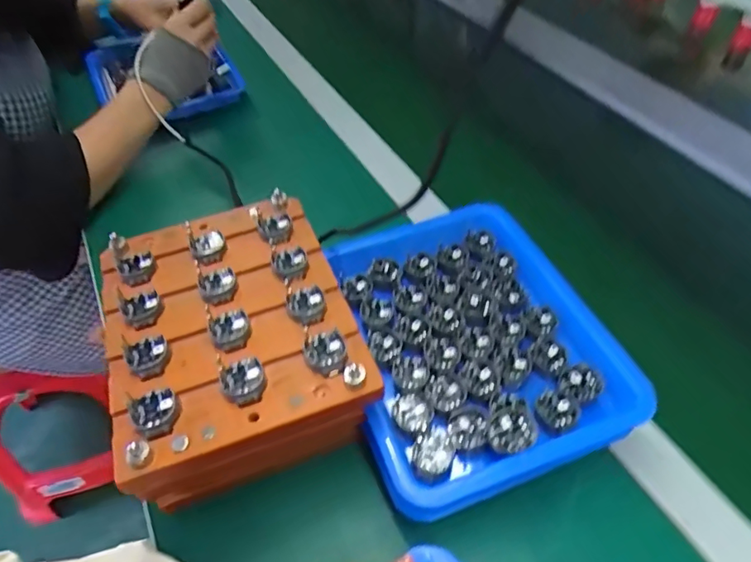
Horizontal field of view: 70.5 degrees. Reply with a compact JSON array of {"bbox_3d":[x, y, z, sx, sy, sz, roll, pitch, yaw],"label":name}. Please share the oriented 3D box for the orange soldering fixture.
[{"bbox_3d":[-0.097,0.044,0.371,0.147,0.087,0.183,-16,50,-15],"label":"orange soldering fixture"}]

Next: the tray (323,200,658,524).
[{"bbox_3d":[0.067,0.037,0.382,0.178,0.030,0.208,-14,49,-14],"label":"tray"}]

